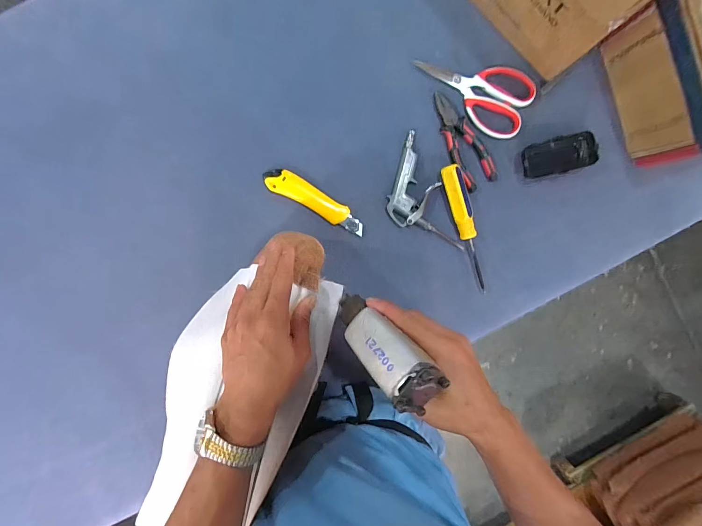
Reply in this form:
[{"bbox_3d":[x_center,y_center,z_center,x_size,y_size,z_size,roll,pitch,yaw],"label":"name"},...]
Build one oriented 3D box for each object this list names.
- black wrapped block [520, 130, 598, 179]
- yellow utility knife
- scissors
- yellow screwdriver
[{"bbox_3d":[0.313,-0.163,0.510,0.110,0.013,0.050,-12,95,-1],"label":"black wrapped block"},{"bbox_3d":[-0.052,-0.094,0.509,0.162,0.014,0.036,28,93,-4],"label":"yellow utility knife"},{"bbox_3d":[0.183,-0.261,0.502,0.178,0.011,0.094,26,93,-4],"label":"scissors"},{"bbox_3d":[0.178,-0.053,0.514,0.030,0.023,0.193,-18,95,-1],"label":"yellow screwdriver"}]

